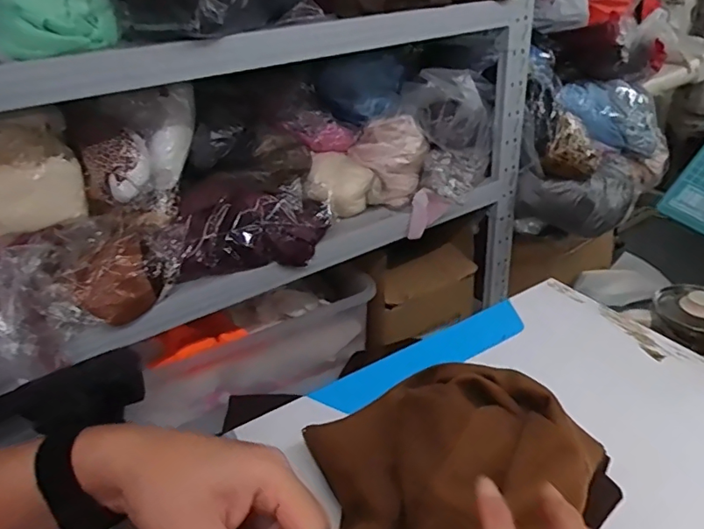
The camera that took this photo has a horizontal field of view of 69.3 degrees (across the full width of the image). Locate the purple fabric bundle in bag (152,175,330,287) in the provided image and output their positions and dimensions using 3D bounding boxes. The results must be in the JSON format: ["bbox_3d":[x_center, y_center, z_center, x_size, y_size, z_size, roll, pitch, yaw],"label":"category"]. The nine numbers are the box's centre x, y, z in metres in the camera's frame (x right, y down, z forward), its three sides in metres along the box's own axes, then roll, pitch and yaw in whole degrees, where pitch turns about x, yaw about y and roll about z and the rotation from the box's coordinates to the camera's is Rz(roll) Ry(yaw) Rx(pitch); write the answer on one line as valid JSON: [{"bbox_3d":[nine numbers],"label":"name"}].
[{"bbox_3d":[-0.243,-0.084,1.097,0.368,0.149,0.170,-18,32,-21],"label":"purple fabric bundle in bag"}]

